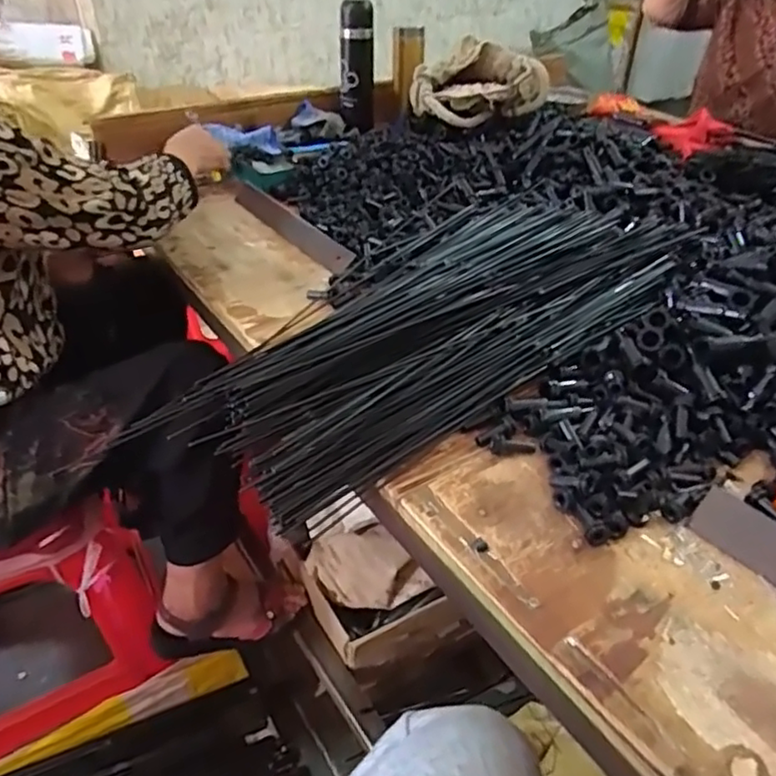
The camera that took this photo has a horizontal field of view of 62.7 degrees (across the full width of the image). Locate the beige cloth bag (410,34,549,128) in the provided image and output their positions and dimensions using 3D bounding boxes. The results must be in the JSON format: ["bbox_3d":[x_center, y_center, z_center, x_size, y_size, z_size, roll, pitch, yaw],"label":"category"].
[{"bbox_3d":[0.170,-0.563,1.180,0.246,0.116,0.094,0,39,-3],"label":"beige cloth bag"}]

